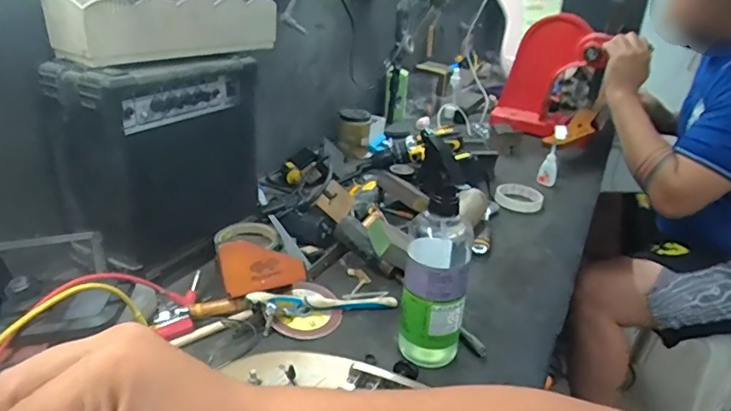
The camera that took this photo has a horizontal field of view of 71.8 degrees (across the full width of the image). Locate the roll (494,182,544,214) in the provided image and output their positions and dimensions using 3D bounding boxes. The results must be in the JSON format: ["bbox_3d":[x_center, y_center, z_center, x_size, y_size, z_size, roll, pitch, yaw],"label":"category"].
[{"bbox_3d":[0.288,-0.015,0.945,0.087,0.024,0.083,4,25,-2],"label":"roll"}]

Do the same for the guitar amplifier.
[{"bbox_3d":[-0.260,-0.073,0.662,0.117,0.222,0.235,15,27,22],"label":"guitar amplifier"}]

